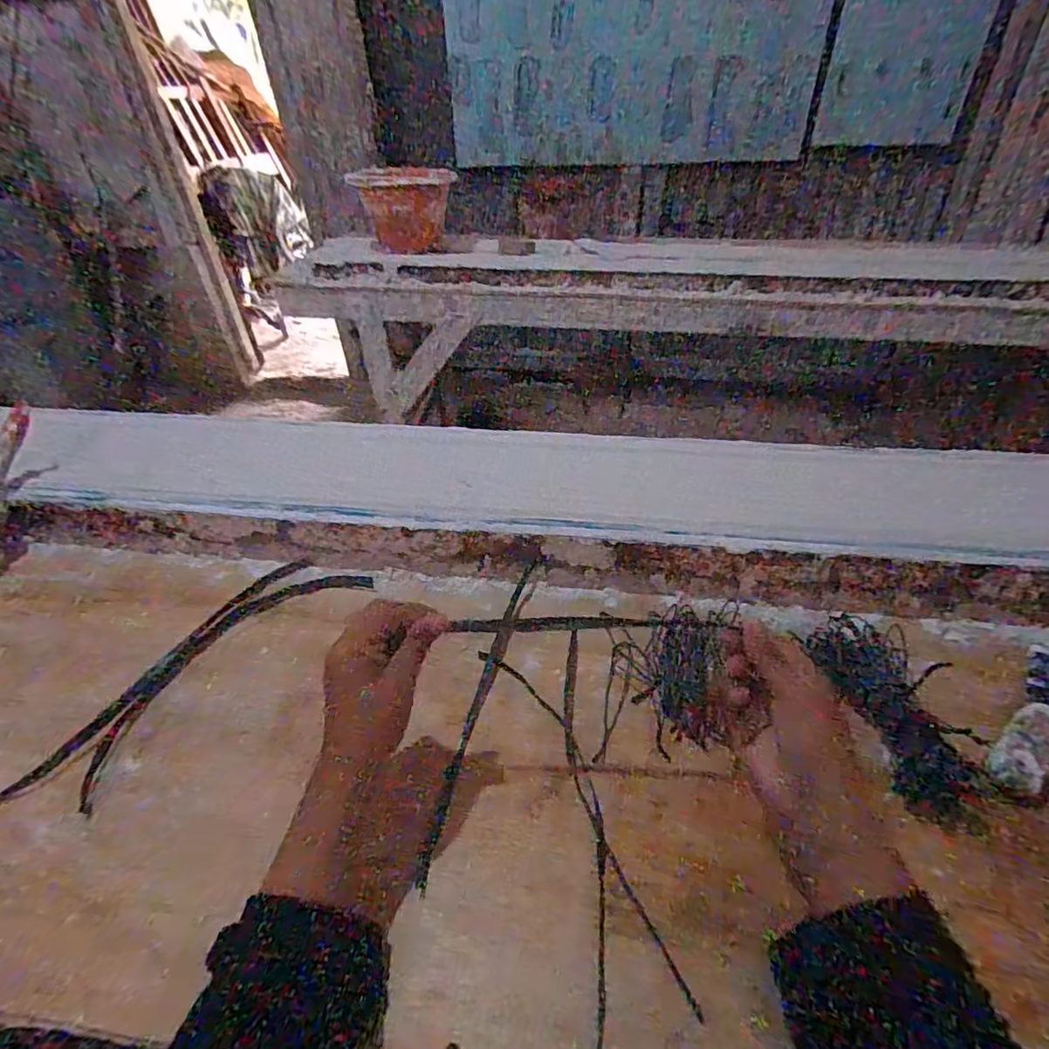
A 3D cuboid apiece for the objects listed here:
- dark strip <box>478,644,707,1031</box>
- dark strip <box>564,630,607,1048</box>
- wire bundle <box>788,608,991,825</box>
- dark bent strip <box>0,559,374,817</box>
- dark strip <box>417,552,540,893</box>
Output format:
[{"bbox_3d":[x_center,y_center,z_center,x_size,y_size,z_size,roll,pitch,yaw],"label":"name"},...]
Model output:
[{"bbox_3d":[0.042,0.193,0.406,0.033,0.006,0.278,-21,44,-21],"label":"dark strip"},{"bbox_3d":[0.044,0.194,0.403,0.022,0.004,0.287,-1,40,0],"label":"dark strip"},{"bbox_3d":[0.292,0.138,0.430,0.067,0.033,0.156,-8,41,-8],"label":"wire bundle"},{"bbox_3d":[-0.283,0.120,0.492,0.098,0.012,0.299,23,46,26],"label":"dark bent strip"},{"bbox_3d":[-0.033,0.138,0.463,0.017,0.012,0.301,9,42,12],"label":"dark strip"}]

